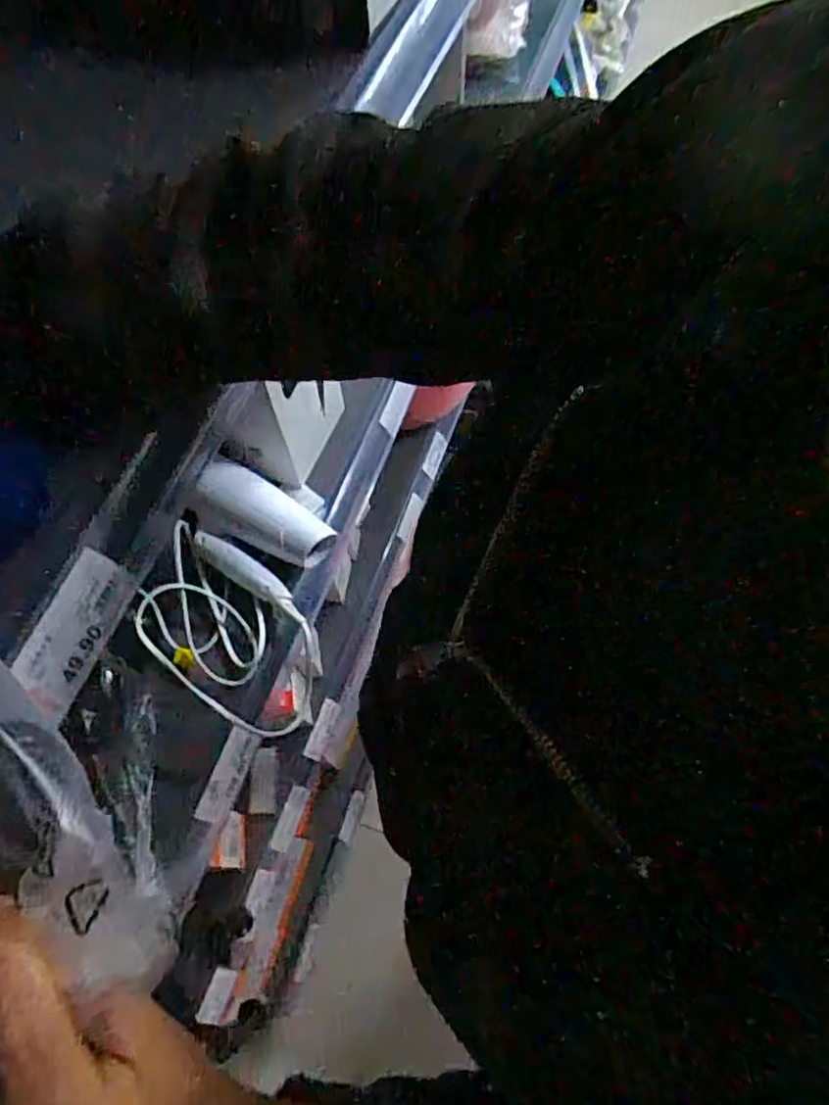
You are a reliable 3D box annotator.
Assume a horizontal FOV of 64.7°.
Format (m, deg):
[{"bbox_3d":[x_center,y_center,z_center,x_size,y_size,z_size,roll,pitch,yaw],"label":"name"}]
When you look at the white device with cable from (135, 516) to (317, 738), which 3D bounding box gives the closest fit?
[{"bbox_3d":[-0.188,0.077,0.667,0.209,0.070,0.151,27,68,13],"label":"white device with cable"}]

